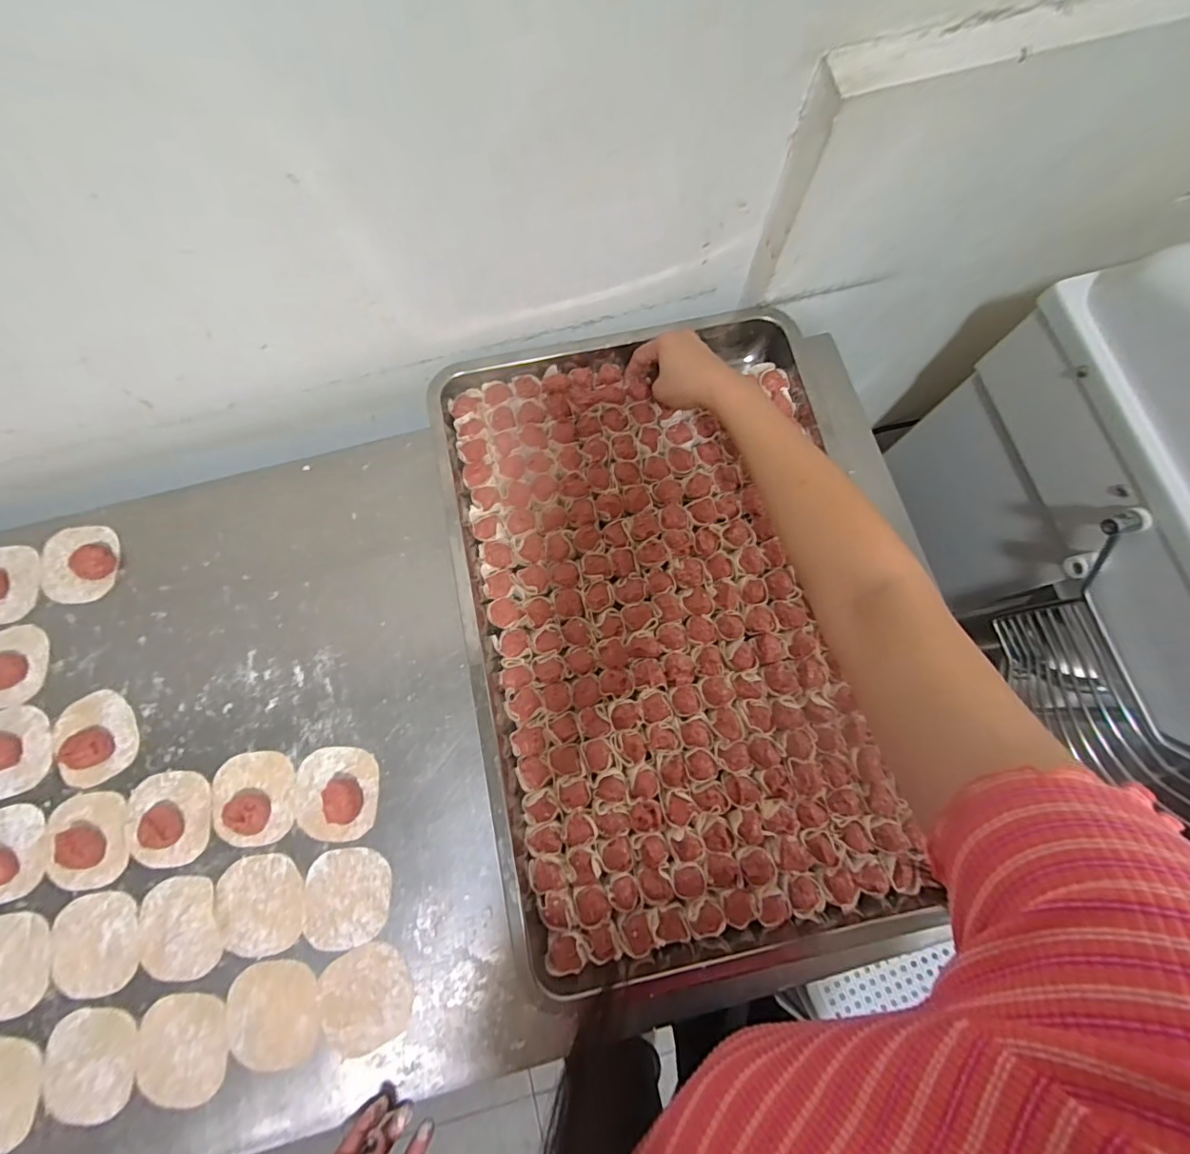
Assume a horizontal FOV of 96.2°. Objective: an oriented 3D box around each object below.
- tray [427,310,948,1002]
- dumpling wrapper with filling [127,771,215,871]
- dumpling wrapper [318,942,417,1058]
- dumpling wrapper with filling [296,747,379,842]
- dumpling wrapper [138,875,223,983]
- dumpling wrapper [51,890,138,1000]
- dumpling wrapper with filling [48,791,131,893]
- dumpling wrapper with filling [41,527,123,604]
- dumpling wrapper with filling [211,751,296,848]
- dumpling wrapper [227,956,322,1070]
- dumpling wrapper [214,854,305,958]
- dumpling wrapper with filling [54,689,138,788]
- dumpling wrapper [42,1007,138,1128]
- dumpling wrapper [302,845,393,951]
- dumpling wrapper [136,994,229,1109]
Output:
[{"bbox_3d":[0.072,0.033,0.522,0.381,0.051,0.576,-11,76,-2],"label":"tray"},{"bbox_3d":[-0.400,0.225,0.493,0.078,0.022,0.083,-12,76,-2],"label":"dumpling wrapper with filling"},{"bbox_3d":[-0.198,0.365,0.462,0.078,0.004,0.076,0,77,-2],"label":"dumpling wrapper"},{"bbox_3d":[-0.243,0.202,0.493,0.074,0.022,0.079,-1,76,1],"label":"dumpling wrapper with filling"},{"bbox_3d":[-0.374,0.317,0.479,0.071,0.004,0.084,-19,77,-4],"label":"dumpling wrapper"},{"bbox_3d":[-0.448,0.330,0.479,0.077,0.005,0.081,-11,76,-2],"label":"dumpling wrapper"},{"bbox_3d":[-0.474,0.245,0.492,0.073,0.015,0.083,-12,76,-2],"label":"dumpling wrapper with filling"},{"bbox_3d":[-0.541,-0.015,0.553,0.077,0.018,0.080,1,76,1],"label":"dumpling wrapper with filling"},{"bbox_3d":[-0.323,0.207,0.495,0.078,0.025,0.081,-7,76,-1],"label":"dumpling wrapper with filling"},{"bbox_3d":[-0.276,0.377,0.460,0.076,0.004,0.081,-10,76,-2],"label":"dumpling wrapper"},{"bbox_3d":[-0.302,0.296,0.481,0.076,0.004,0.081,-13,76,-2],"label":"dumpling wrapper"},{"bbox_3d":[-0.487,0.155,0.519,0.075,0.014,0.083,-37,78,-8],"label":"dumpling wrapper with filling"},{"bbox_3d":[-0.431,0.417,0.456,0.074,0.006,0.082,-6,76,-1],"label":"dumpling wrapper"},{"bbox_3d":[-0.223,0.290,0.483,0.076,0.004,0.080,0,76,1],"label":"dumpling wrapper"},{"bbox_3d":[-0.353,0.404,0.456,0.077,0.005,0.080,-9,76,-1],"label":"dumpling wrapper"}]

